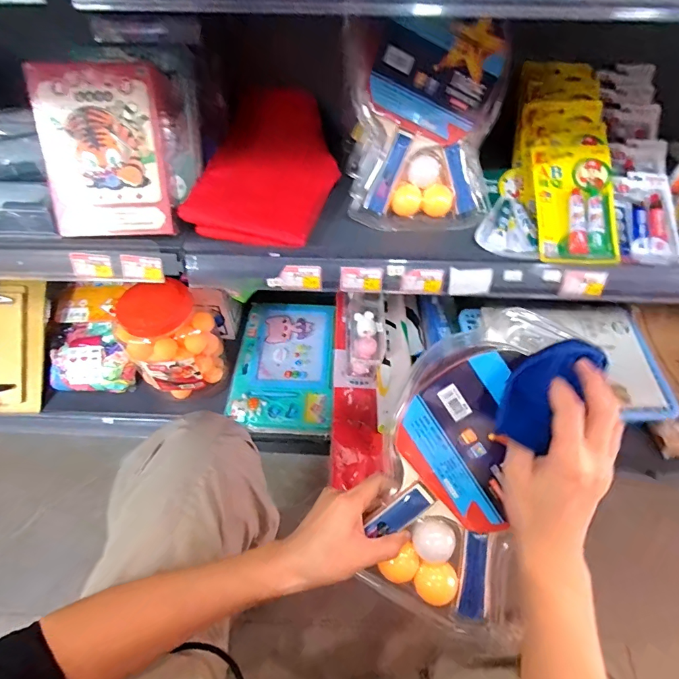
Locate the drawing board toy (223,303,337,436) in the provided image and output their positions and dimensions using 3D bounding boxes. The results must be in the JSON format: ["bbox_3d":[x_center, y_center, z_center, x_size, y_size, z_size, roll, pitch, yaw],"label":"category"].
[{"bbox_3d":[-0.108,0.045,0.852,0.207,0.037,0.305,2,53,1],"label":"drawing board toy"}]

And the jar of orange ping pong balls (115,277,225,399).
[{"bbox_3d":[-0.309,-0.006,0.744,0.140,0.220,0.135,0,56,0],"label":"jar of orange ping pong balls"}]

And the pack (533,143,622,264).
[{"bbox_3d":[0.305,-0.179,0.533,0.100,0.017,0.172,3,77,4],"label":"pack"}]

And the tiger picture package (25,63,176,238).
[{"bbox_3d":[-0.273,-0.211,0.470,0.136,0.178,0.022,0,18,0],"label":"tiger picture package"}]

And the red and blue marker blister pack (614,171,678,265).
[{"bbox_3d":[0.394,-0.161,0.526,0.070,0.020,0.129,6,73,7],"label":"red and blue marker blister pack"}]

